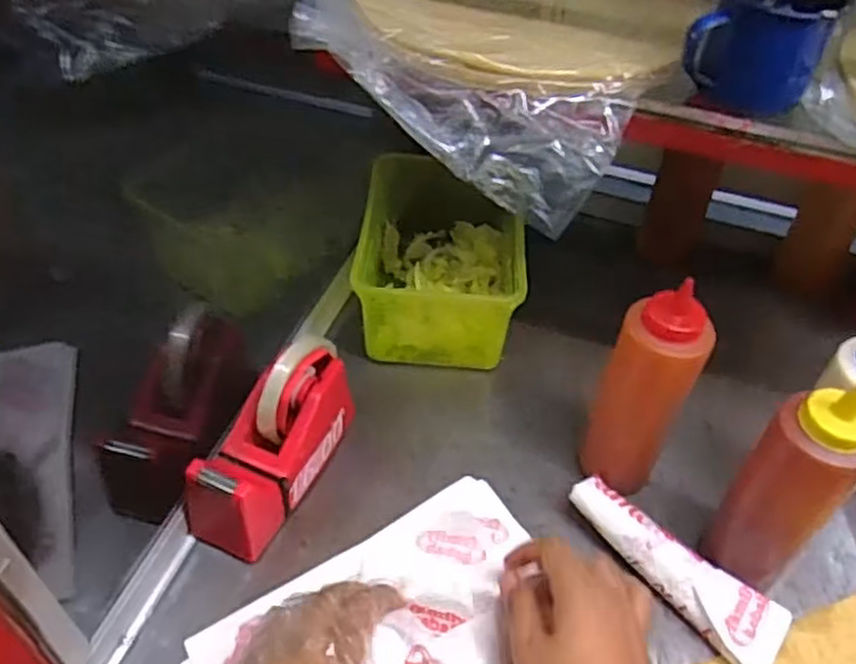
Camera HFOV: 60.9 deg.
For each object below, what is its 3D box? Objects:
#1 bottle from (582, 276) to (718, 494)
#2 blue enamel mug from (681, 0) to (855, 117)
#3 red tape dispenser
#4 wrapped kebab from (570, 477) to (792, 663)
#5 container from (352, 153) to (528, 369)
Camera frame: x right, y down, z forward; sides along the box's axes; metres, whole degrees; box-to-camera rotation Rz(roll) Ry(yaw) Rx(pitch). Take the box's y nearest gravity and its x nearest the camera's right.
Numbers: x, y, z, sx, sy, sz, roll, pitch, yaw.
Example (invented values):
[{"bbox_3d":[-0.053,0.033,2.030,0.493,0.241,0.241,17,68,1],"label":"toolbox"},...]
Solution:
[{"bbox_3d":[0.159,0.053,0.544,0.063,0.186,0.052,27,50,21],"label":"bottle"},{"bbox_3d":[0.209,-0.182,0.459,0.074,0.067,0.087,29,52,18],"label":"blue enamel mug"},{"bbox_3d":[-0.120,0.081,0.563,0.065,0.101,0.159,21,49,16],"label":"red tape dispenser"},{"bbox_3d":[0.180,0.175,0.541,0.169,0.029,0.051,36,57,26],"label":"wrapped kebab"},{"bbox_3d":[0.008,-0.081,0.711,0.134,0.087,0.207,5,48,-2],"label":"container"}]

